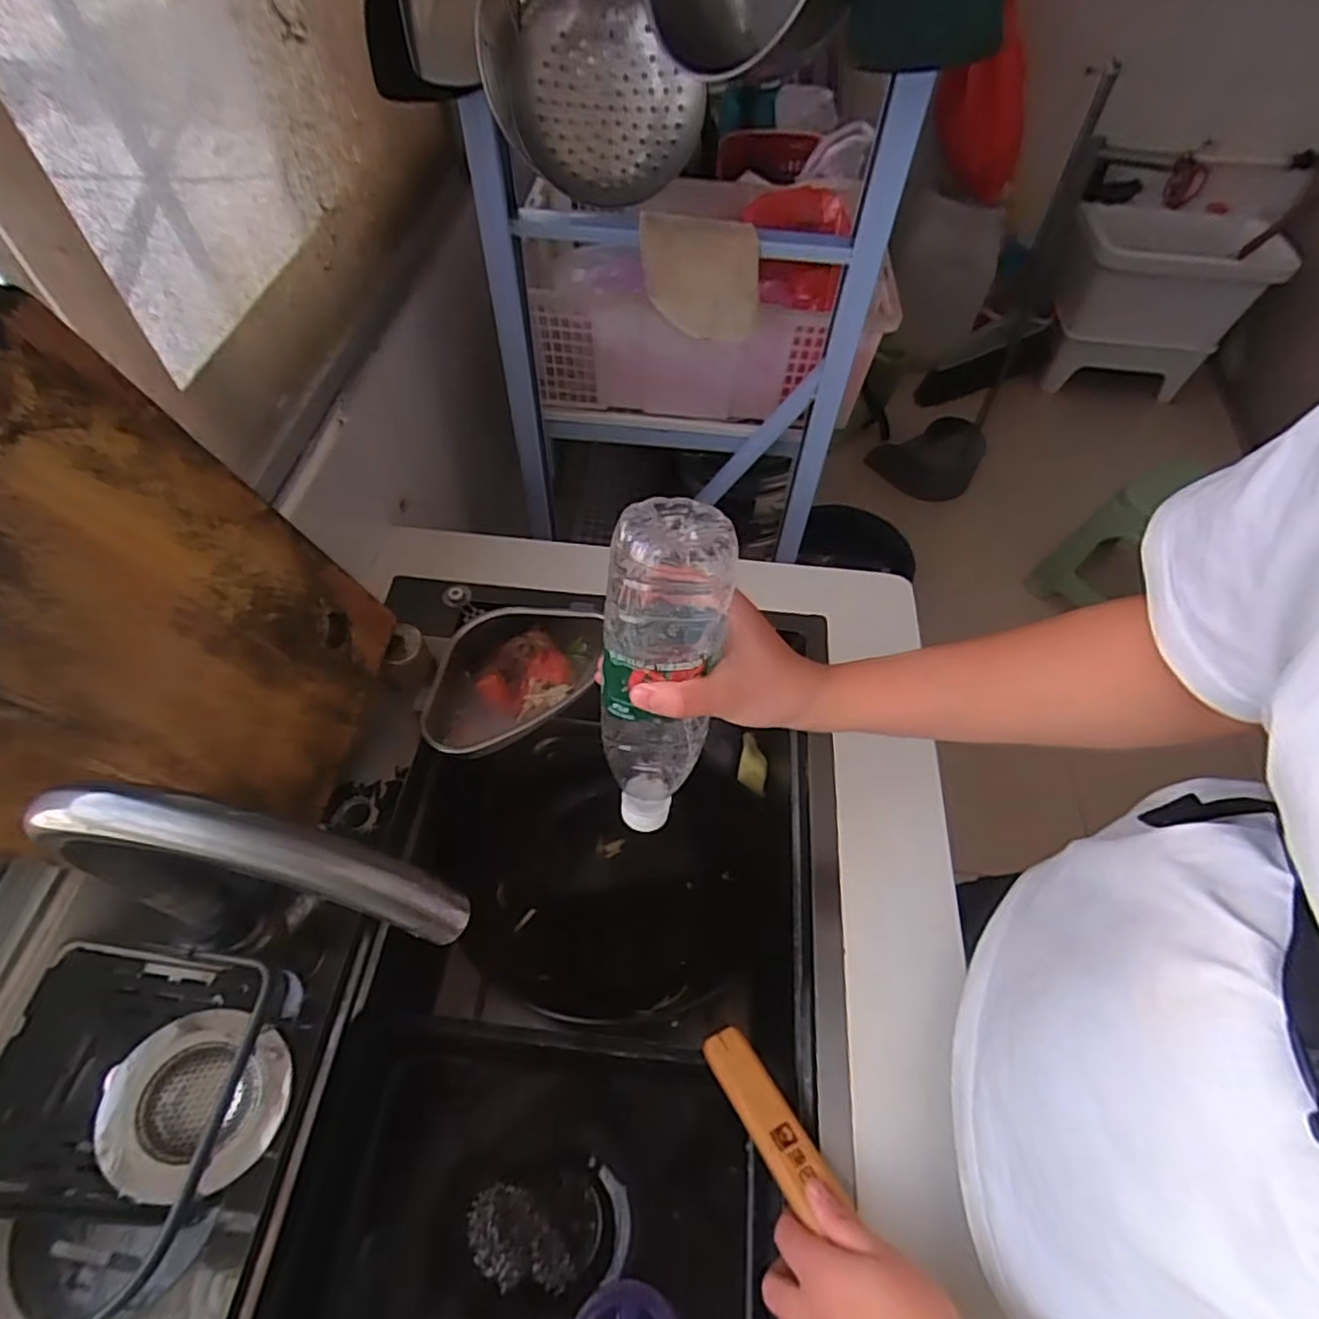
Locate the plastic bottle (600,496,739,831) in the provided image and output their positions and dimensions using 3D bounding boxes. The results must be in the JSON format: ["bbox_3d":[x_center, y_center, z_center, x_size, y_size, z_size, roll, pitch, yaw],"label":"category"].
[{"bbox_3d":[0.001,0.017,0.402,0.063,0.216,0.063,6,42,2],"label":"plastic bottle"}]

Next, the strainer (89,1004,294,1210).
[{"bbox_3d":[-0.257,0.246,0.384,0.086,0.027,0.086,15,53,-20],"label":"strainer"}]

